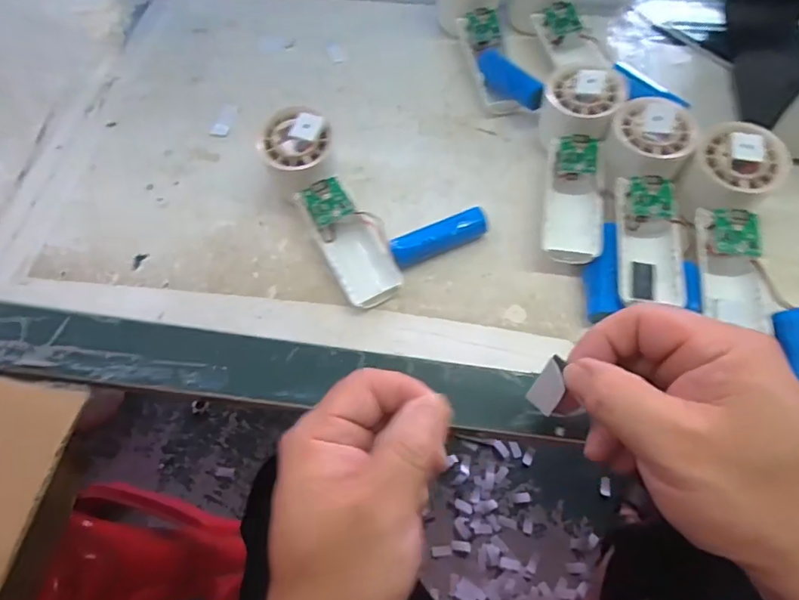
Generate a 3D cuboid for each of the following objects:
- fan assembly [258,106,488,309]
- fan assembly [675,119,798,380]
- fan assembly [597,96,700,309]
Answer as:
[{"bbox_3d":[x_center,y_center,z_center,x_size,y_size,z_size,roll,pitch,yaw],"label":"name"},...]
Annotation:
[{"bbox_3d":[-0.027,-0.082,0.367,0.108,0.056,0.149,-36,68,-13],"label":"fan assembly"},{"bbox_3d":[0.228,-0.024,0.327,0.057,0.055,0.183,0,65,3],"label":"fan assembly"},{"bbox_3d":[0.174,-0.067,0.351,0.058,0.035,0.145,3,77,4],"label":"fan assembly"}]

